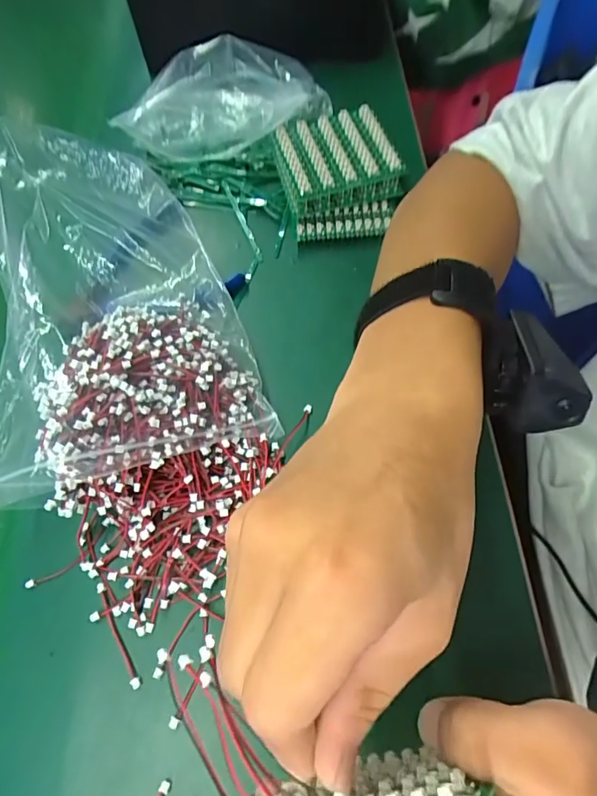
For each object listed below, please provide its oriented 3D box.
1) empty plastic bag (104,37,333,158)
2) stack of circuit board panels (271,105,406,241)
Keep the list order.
[{"bbox_3d":[-0.058,-0.256,0.408,0.176,0.061,0.082,-12,64,-1],"label":"empty plastic bag"},{"bbox_3d":[0.032,-0.179,0.385,0.087,0.034,0.107,-13,64,-2],"label":"stack of circuit board panels"}]

